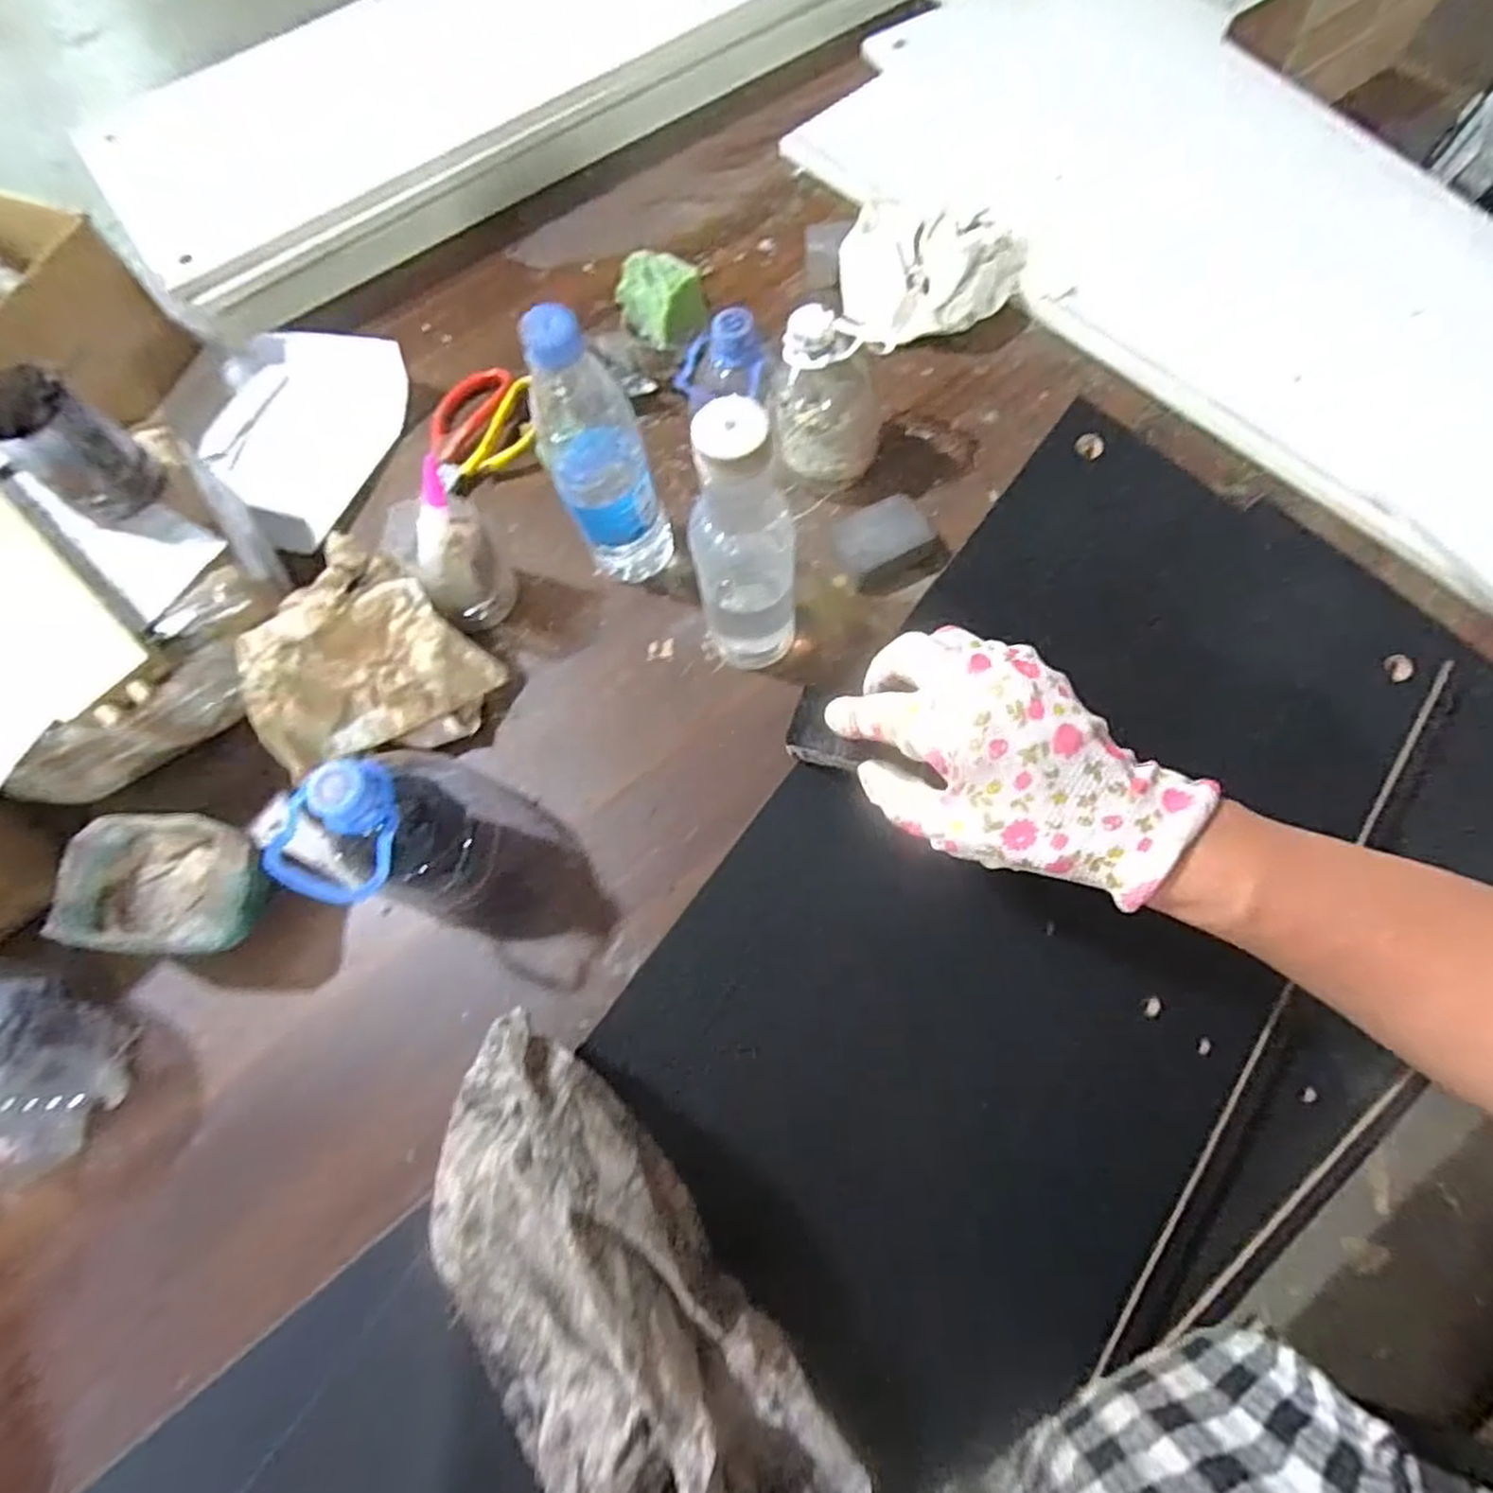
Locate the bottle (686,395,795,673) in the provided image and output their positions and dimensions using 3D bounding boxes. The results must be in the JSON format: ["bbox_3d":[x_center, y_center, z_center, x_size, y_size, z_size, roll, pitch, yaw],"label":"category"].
[{"bbox_3d":[0.002,-0.120,0.461,0.061,0.215,0.054,4,73,3],"label":"bottle"}]

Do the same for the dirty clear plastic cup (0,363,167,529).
[{"bbox_3d":[-0.436,-0.192,0.471,0.051,0.086,0.060,35,76,11],"label":"dirty clear plastic cup"}]

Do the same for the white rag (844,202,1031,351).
[{"bbox_3d":[0.156,-0.414,0.631,0.150,0.054,0.123,22,74,8],"label":"white rag"}]

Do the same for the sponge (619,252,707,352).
[{"bbox_3d":[-0.065,-0.362,0.587,0.071,0.046,0.055,41,77,13],"label":"sponge"}]

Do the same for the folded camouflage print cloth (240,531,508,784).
[{"bbox_3d":[-0.267,-0.048,0.510,0.131,0.077,0.153,27,75,9],"label":"folded camouflage print cloth"}]

